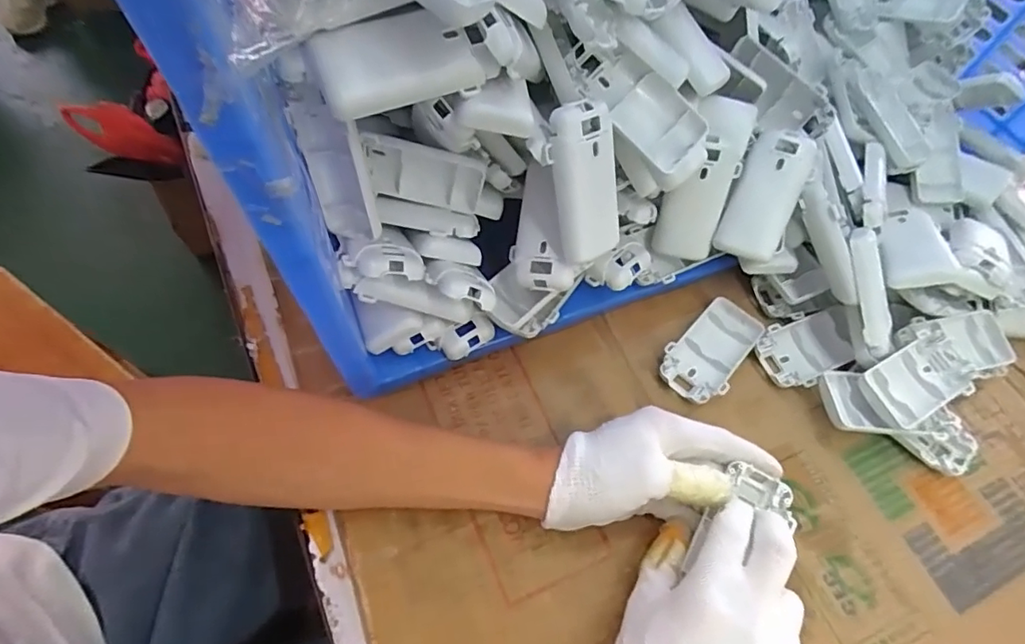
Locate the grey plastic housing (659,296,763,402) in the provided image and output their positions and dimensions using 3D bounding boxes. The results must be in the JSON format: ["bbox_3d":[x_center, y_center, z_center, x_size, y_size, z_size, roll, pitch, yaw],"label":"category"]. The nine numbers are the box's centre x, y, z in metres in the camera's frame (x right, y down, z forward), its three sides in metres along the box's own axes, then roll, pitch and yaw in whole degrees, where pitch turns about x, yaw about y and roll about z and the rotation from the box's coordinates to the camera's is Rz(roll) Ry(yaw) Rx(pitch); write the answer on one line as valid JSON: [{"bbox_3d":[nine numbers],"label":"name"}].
[{"bbox_3d":[0.161,0.021,0.430,0.105,0.016,0.050,-38,69,-21],"label":"grey plastic housing"}]

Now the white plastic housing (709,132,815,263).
[{"bbox_3d":[0.190,-0.096,0.408,0.045,0.016,0.096,22,103,9],"label":"white plastic housing"}]

